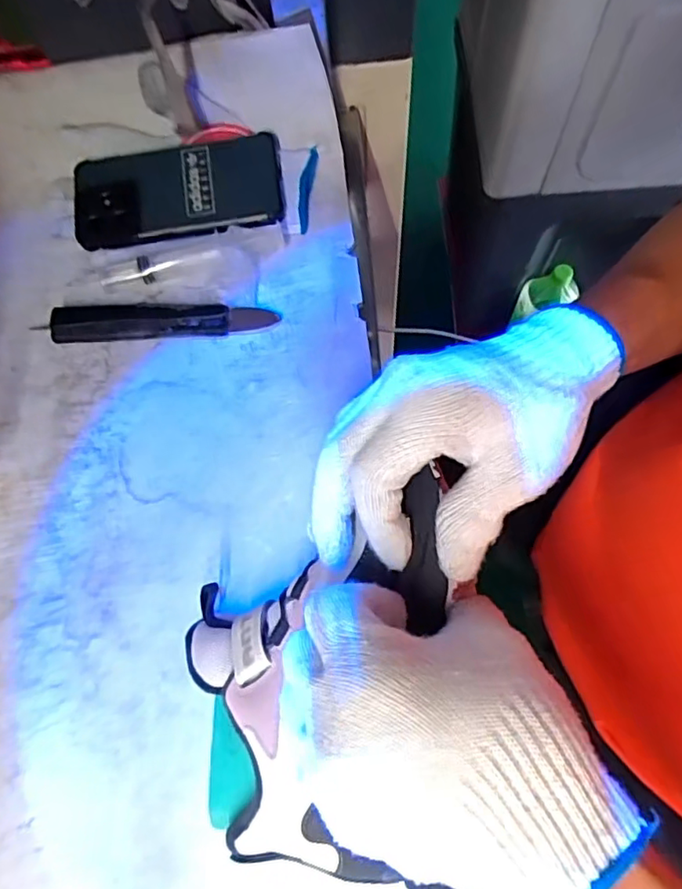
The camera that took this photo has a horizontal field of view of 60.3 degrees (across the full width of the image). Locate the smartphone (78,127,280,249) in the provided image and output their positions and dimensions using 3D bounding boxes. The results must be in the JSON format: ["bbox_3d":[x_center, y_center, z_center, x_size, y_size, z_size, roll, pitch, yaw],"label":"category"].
[{"bbox_3d":[-0.129,-0.202,0.460,0.162,0.014,0.081,-7,69,-1],"label":"smartphone"}]

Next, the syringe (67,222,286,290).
[{"bbox_3d":[-0.121,-0.141,0.448,0.159,0.020,0.022,-16,70,-4],"label":"syringe"}]

